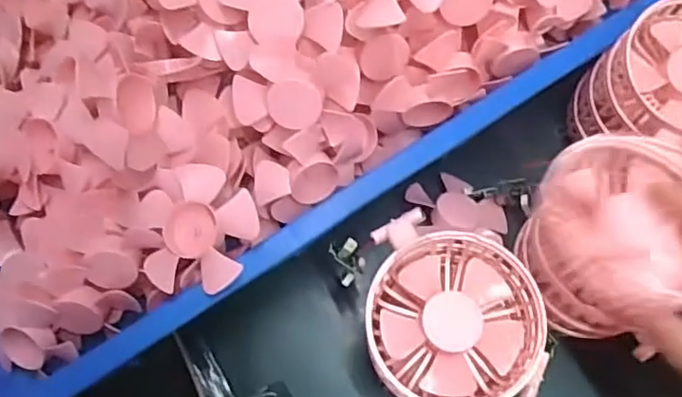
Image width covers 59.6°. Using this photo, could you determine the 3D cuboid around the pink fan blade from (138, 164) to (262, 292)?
[{"bbox_3d":[-0.081,0.015,0.334,0.067,0.026,0.068,3,70,-1],"label":"pink fan blade"}]

